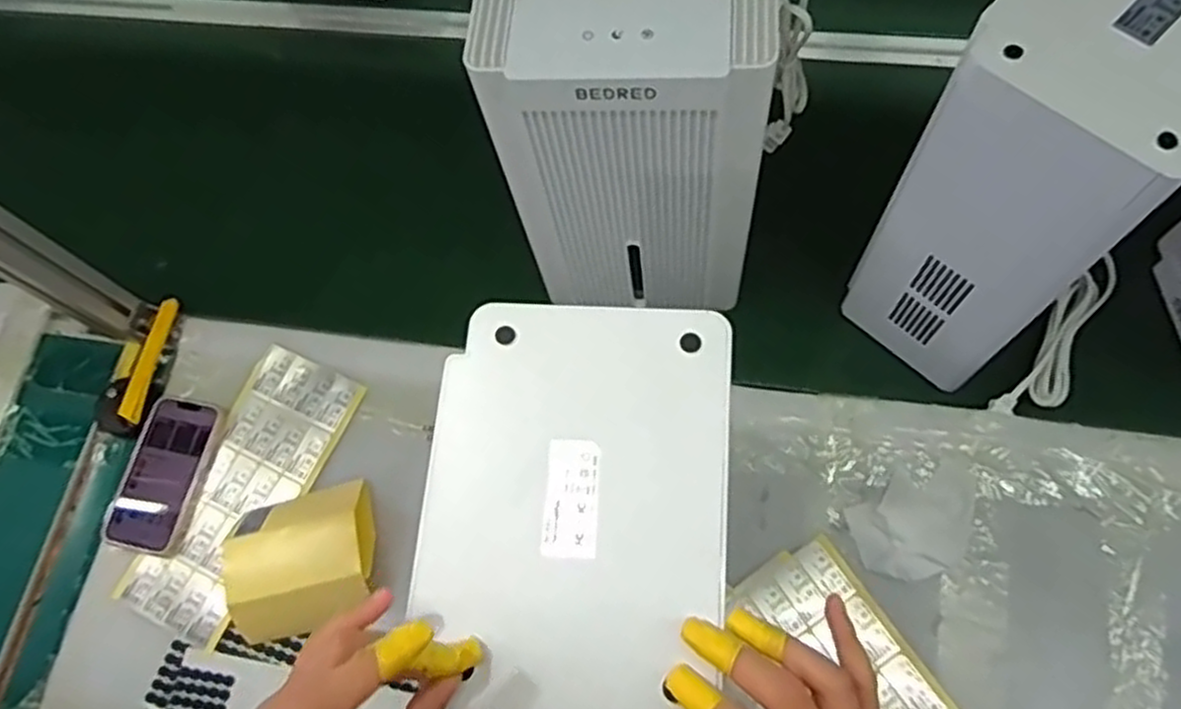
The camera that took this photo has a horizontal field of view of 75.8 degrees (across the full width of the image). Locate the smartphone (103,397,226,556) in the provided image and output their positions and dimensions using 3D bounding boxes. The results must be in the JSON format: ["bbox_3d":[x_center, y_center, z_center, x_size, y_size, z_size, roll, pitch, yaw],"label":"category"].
[{"bbox_3d":[-0.417,0.118,0.745,0.079,0.007,0.146,13,75,5],"label":"smartphone"}]

